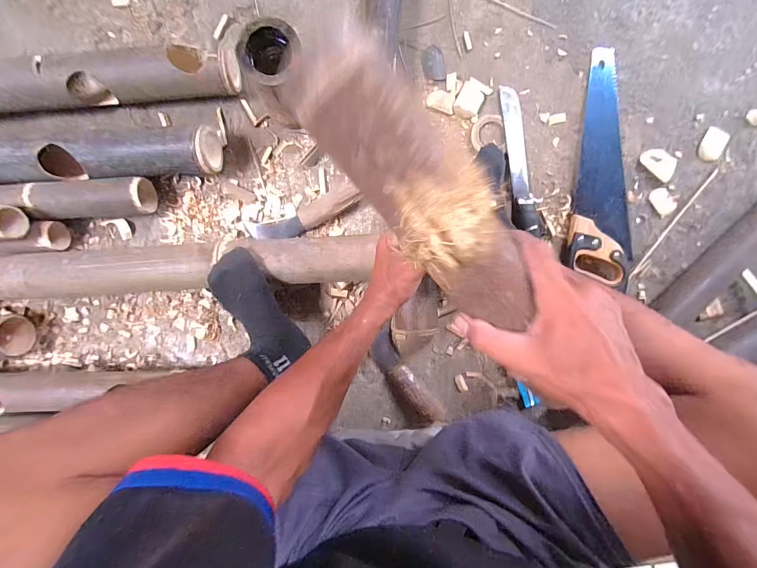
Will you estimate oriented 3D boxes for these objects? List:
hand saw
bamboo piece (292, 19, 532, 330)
[{"bbox_3d":[0.433,-0.218,0.628,0.110,0.033,0.434,8,90,-1],"label":"hand saw"},{"bbox_3d":[0.038,-0.056,0.232,0.064,0.028,0.226,-43,110,0],"label":"bamboo piece"}]

